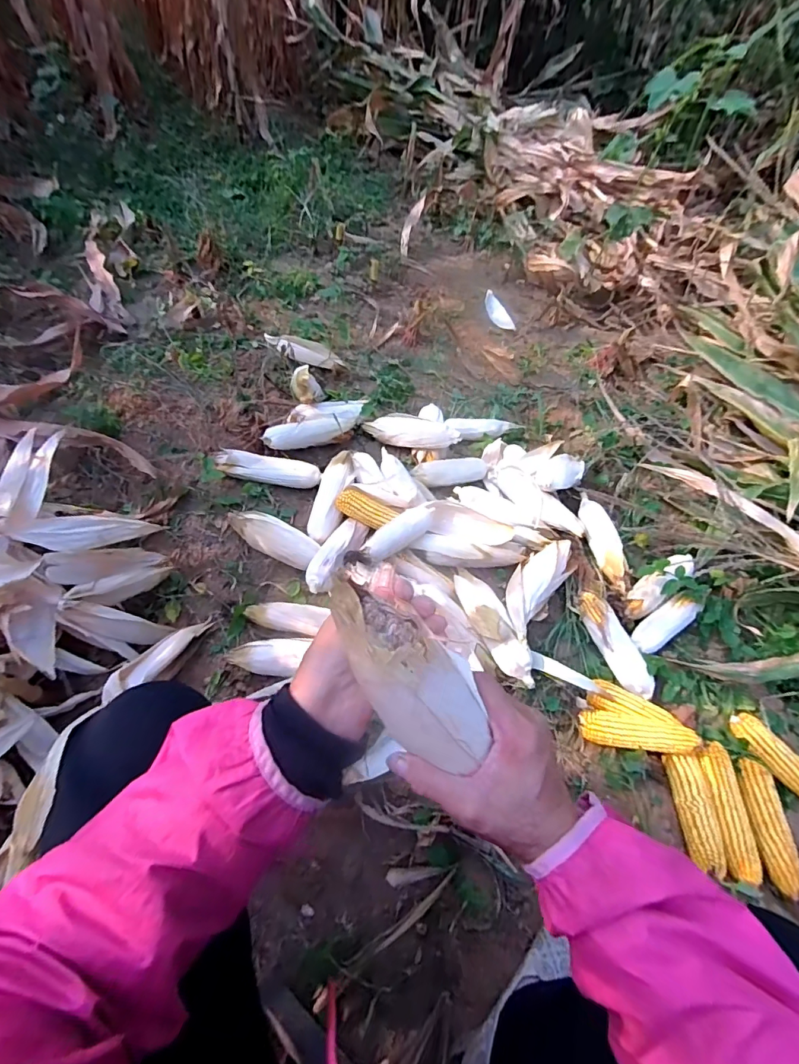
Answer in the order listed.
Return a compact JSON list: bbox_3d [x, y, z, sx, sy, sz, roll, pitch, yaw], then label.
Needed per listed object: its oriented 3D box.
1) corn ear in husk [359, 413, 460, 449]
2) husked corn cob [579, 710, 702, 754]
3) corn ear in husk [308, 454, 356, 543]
[{"bbox_3d":[0.028,-0.240,1.094,0.241,0.049,0.075,14,58,25],"label":"corn ear in husk"},{"bbox_3d":[0.380,0.321,0.728,0.173,0.048,0.053,9,59,4],"label":"husked corn cob"},{"bbox_3d":[-0.146,-0.071,0.984,0.072,0.072,0.227,16,56,3],"label":"corn ear in husk"}]

